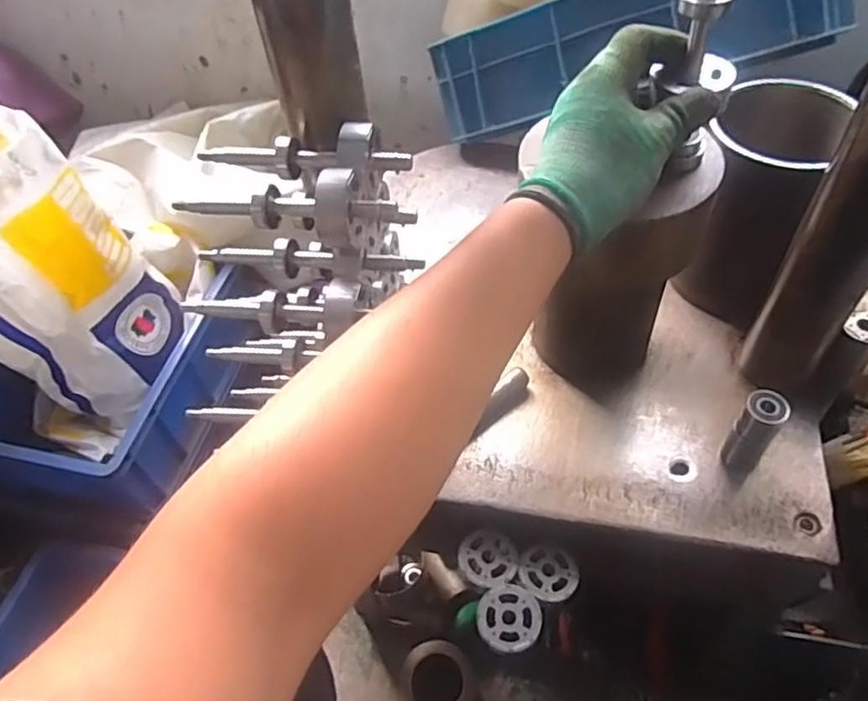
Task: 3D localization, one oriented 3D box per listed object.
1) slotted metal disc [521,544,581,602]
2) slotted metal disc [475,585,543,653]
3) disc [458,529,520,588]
[{"bbox_3d":[0.100,0.193,0.565,0.051,0.007,0.047,-2,52,3],"label":"slotted metal disc"},{"bbox_3d":[0.063,0.221,0.540,0.052,0.005,0.054,-2,52,3],"label":"slotted metal disc"},{"bbox_3d":[0.047,0.180,0.567,0.051,0.004,0.049,-2,52,3],"label":"disc"}]

